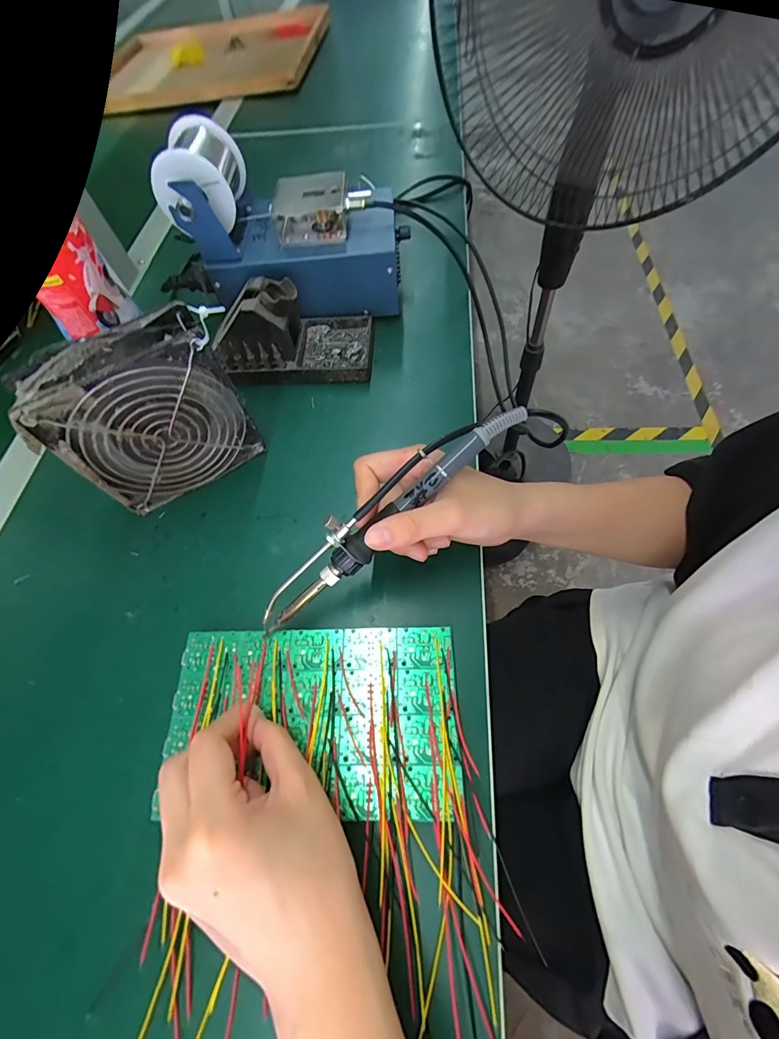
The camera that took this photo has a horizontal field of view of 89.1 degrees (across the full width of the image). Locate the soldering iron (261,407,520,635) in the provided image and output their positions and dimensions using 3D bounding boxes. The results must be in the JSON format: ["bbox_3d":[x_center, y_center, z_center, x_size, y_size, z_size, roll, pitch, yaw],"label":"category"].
[{"bbox_3d":[-0.005,-0.003,0.239,0.203,0.026,0.025,-41,67,5],"label":"soldering iron"}]

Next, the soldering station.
[{"bbox_3d":[-0.089,-0.271,0.378,0.203,0.125,0.111,2,63,3],"label":"soldering station"}]

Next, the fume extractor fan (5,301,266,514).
[{"bbox_3d":[-0.170,-0.071,0.291,0.119,0.125,0.041,-33,66,-13],"label":"fume extractor fan"}]

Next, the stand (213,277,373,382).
[{"bbox_3d":[-0.089,-0.179,0.370,0.141,0.068,0.078,0,63,3],"label":"stand"}]

